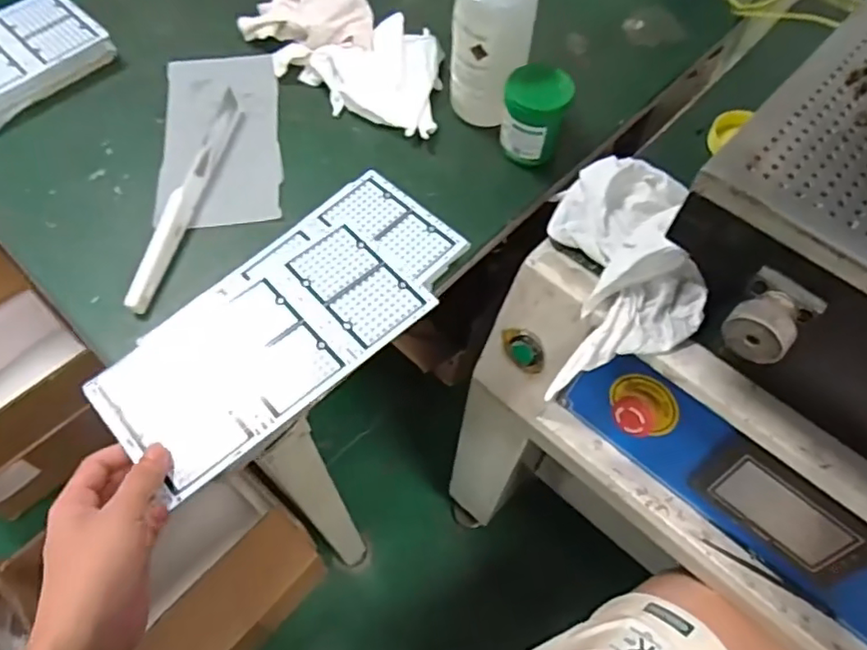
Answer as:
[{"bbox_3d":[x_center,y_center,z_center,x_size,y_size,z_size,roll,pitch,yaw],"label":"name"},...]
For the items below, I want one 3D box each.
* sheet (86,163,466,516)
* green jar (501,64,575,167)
[{"bbox_3d":[-0.108,-0.006,0.483,0.131,0.010,0.290,40,68,19],"label":"sheet"},{"bbox_3d":[0.097,-0.202,0.600,0.059,0.074,0.057,1,59,-2],"label":"green jar"}]

